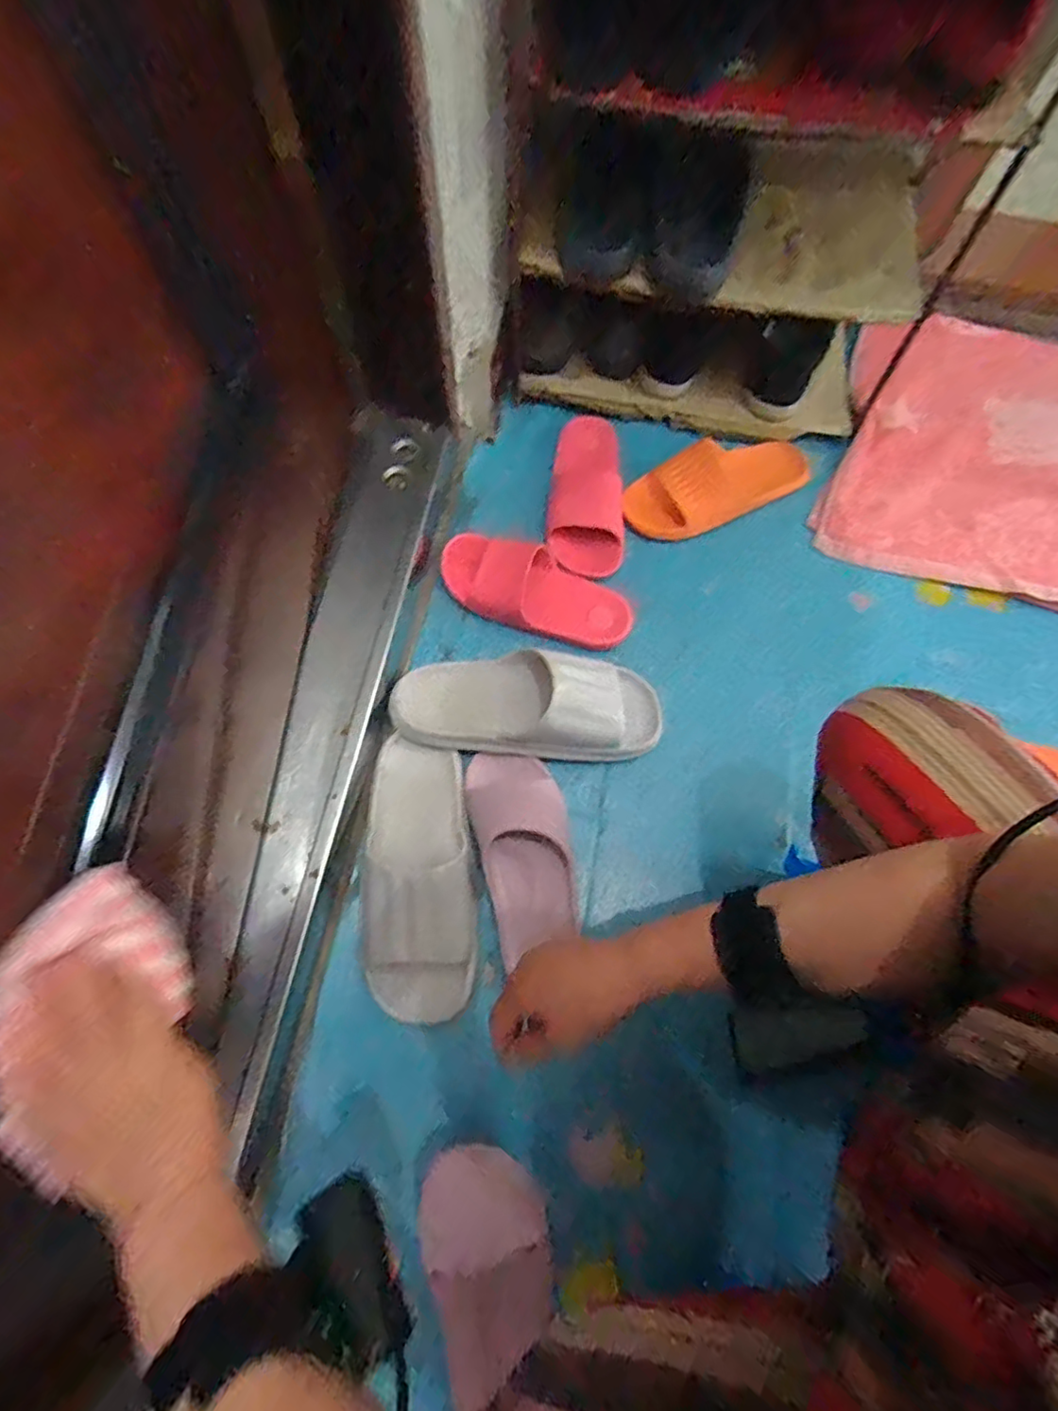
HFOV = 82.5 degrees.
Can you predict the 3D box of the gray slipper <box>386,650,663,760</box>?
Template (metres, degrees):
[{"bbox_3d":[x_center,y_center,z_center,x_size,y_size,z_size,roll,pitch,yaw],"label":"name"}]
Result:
[{"bbox_3d":[0.000,-0.004,0.639,0.287,0.076,0.112,0,71,-1],"label":"gray slipper"}]

